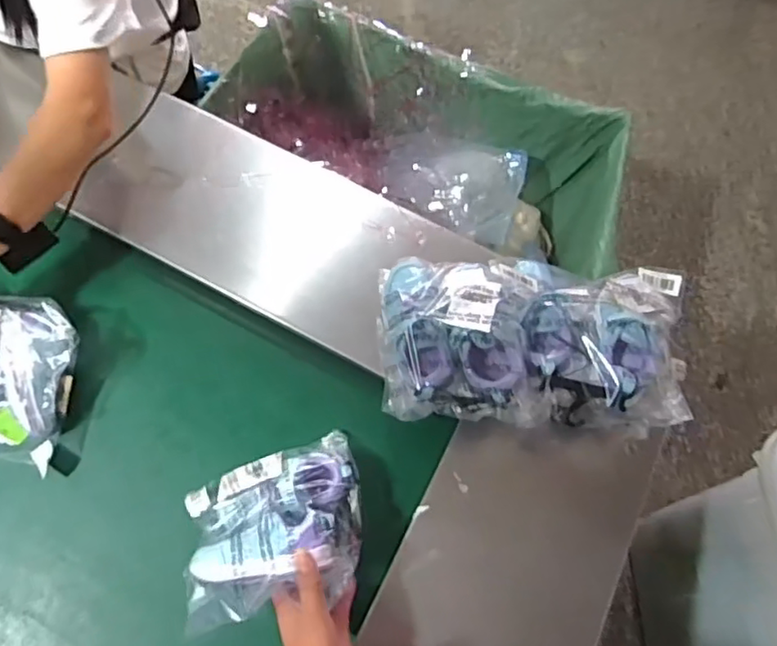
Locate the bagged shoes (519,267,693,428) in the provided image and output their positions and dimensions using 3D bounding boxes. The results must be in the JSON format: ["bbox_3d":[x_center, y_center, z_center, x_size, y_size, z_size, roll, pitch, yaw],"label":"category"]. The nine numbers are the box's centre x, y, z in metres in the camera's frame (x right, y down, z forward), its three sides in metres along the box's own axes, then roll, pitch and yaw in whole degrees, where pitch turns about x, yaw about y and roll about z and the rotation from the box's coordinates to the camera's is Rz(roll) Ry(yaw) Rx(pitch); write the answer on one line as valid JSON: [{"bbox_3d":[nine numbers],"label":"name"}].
[{"bbox_3d":[0.252,0.024,0.734,0.196,0.087,0.191,6,67,-2],"label":"bagged shoes"}]

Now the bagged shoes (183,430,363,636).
[{"bbox_3d":[-0.124,0.218,0.679,0.191,0.103,0.173,-11,67,-8],"label":"bagged shoes"}]

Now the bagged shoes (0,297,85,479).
[{"bbox_3d":[-0.452,0.069,0.738,0.157,0.087,0.192,4,67,-3],"label":"bagged shoes"}]

